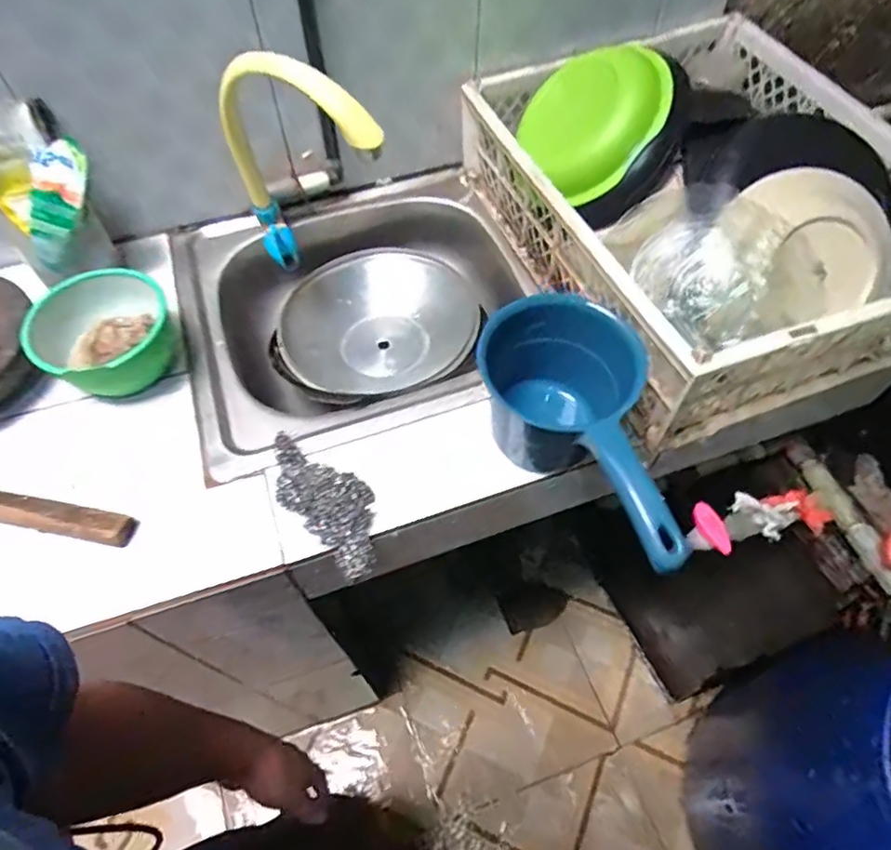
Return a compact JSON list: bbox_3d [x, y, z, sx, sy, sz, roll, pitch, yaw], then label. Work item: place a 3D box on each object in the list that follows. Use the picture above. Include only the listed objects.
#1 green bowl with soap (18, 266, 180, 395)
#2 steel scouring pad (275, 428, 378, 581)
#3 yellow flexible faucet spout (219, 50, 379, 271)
[{"bbox_3d":[-0.350,-0.086,0.616,0.131,0.092,0.122,0,58,0],"label":"green bowl with soap"},{"bbox_3d":[-0.111,0.068,0.549,0.066,0.023,0.147,-40,66,-22],"label":"steel scouring pad"},{"bbox_3d":[-0.184,-0.260,0.629,0.086,0.156,0.349,-39,21,-21],"label":"yellow flexible faucet spout"}]

